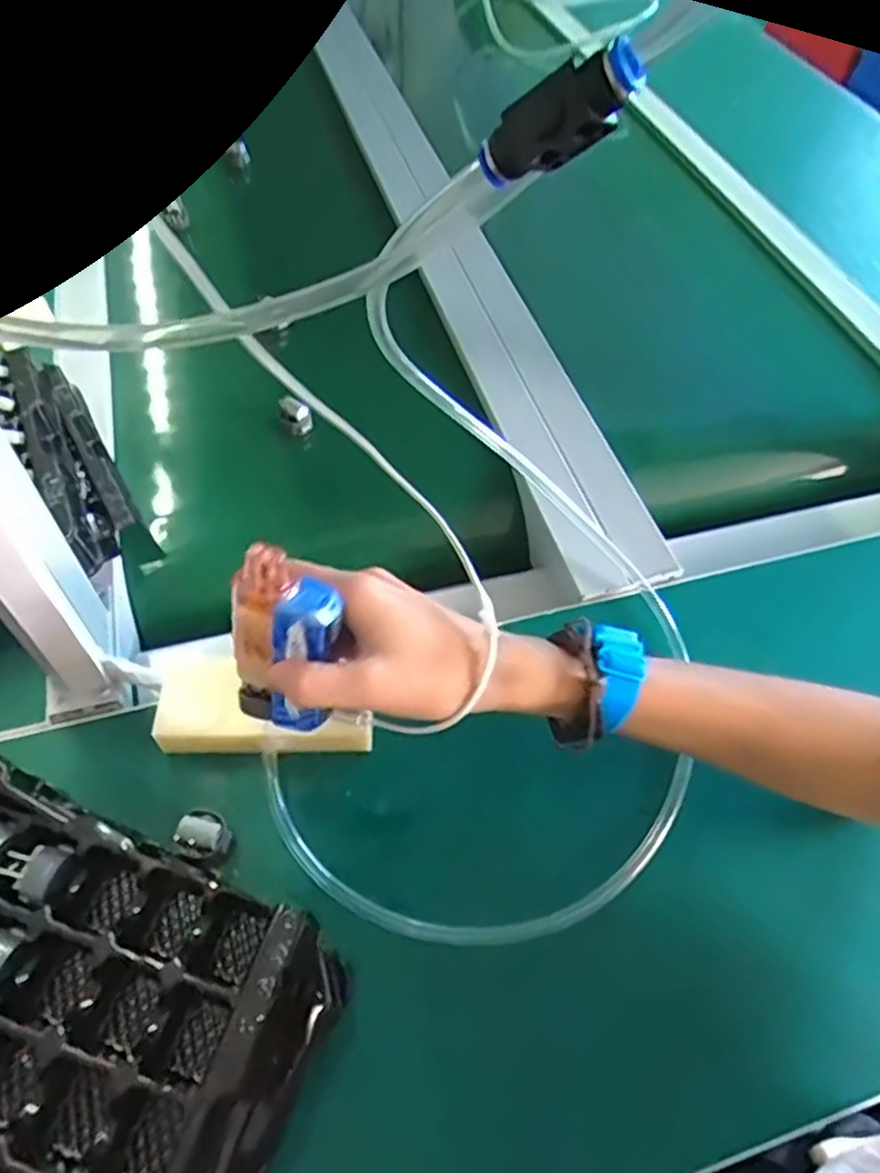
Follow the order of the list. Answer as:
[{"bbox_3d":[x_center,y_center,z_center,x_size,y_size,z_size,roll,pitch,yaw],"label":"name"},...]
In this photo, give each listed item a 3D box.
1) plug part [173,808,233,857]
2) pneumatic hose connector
[{"bbox_3d":[-0.124,0.129,0.374,0.023,0.016,0.025,1,55,-2],"label":"plug part"},{"bbox_3d":[0.032,-0.127,0.196,0.048,0.021,0.011,-14,41,44],"label":"pneumatic hose connector"}]

